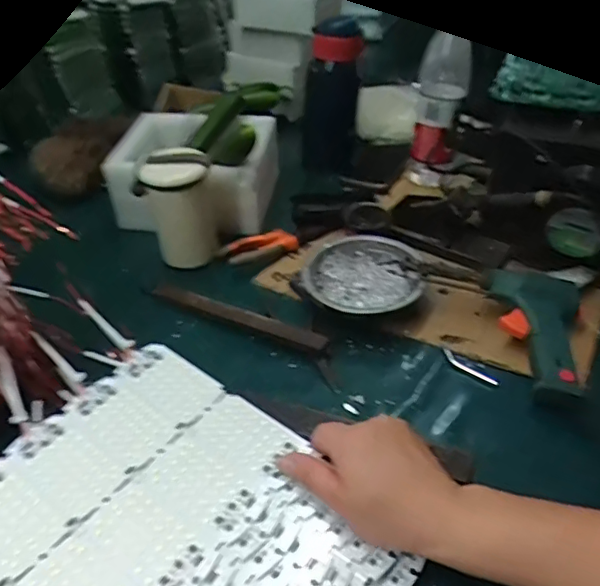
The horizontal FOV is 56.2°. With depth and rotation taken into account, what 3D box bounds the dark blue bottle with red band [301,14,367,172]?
[{"bbox_3d":[0.043,-0.271,0.782,0.078,0.189,0.075,3,38,5],"label":"dark blue bottle with red band"}]

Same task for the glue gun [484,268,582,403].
[{"bbox_3d":[0.217,0.034,0.531,0.090,0.050,0.145,11,40,15],"label":"glue gun"}]

